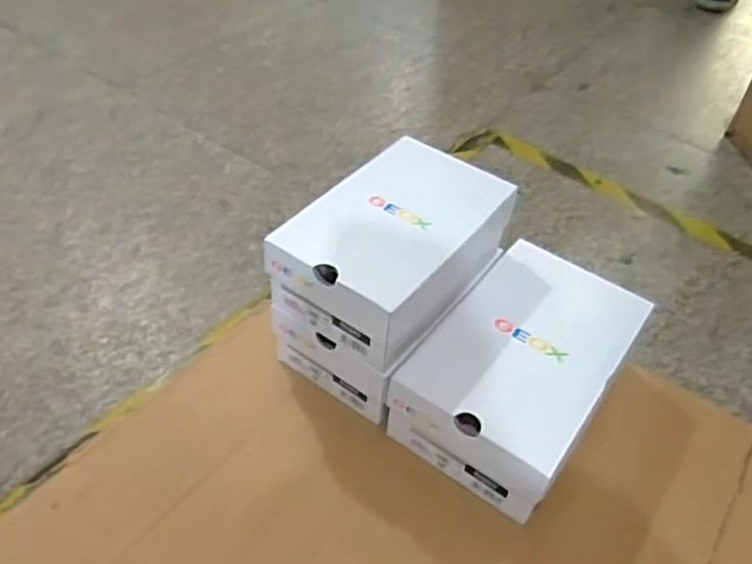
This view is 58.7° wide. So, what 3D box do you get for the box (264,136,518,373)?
[{"bbox_3d":[0.023,-0.042,0.778,0.170,0.110,0.261,32,47,23],"label":"box"}]

